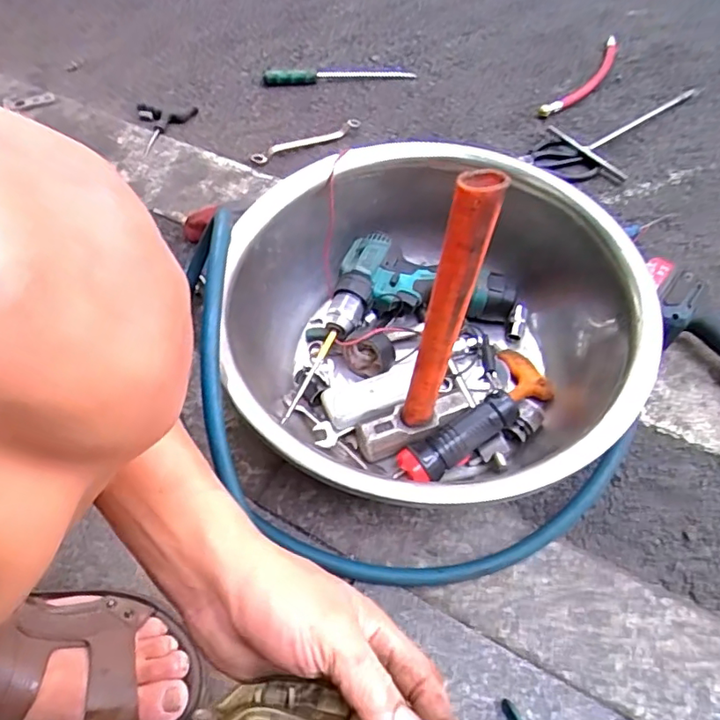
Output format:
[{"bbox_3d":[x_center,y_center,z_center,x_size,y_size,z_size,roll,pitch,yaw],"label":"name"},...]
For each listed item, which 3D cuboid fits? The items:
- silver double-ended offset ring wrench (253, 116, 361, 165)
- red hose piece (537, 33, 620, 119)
[{"bbox_3d":[-0.081,-0.352,0.894,0.196,0.015,0.025,-31,60,-21],"label":"silver double-ended offset ring wrench"},{"bbox_3d":[0.403,-0.500,0.999,0.044,0.023,0.296,32,60,21],"label":"red hose piece"}]

